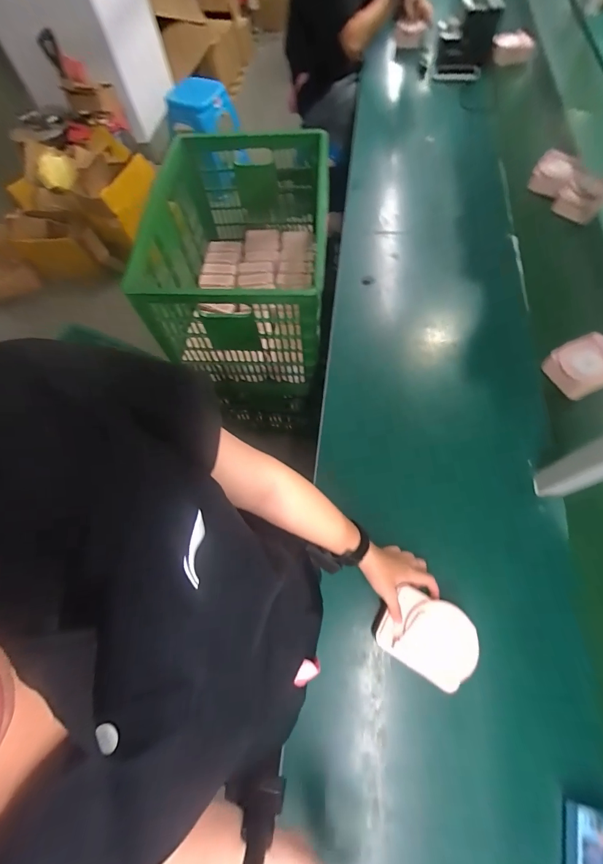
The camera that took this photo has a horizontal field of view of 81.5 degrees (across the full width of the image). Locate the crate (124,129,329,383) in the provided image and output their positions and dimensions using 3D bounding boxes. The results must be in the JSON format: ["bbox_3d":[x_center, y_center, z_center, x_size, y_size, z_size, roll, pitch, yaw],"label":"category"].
[{"bbox_3d":[-0.168,-0.551,1.111,0.488,0.372,0.699,-2,65,3],"label":"crate"}]

